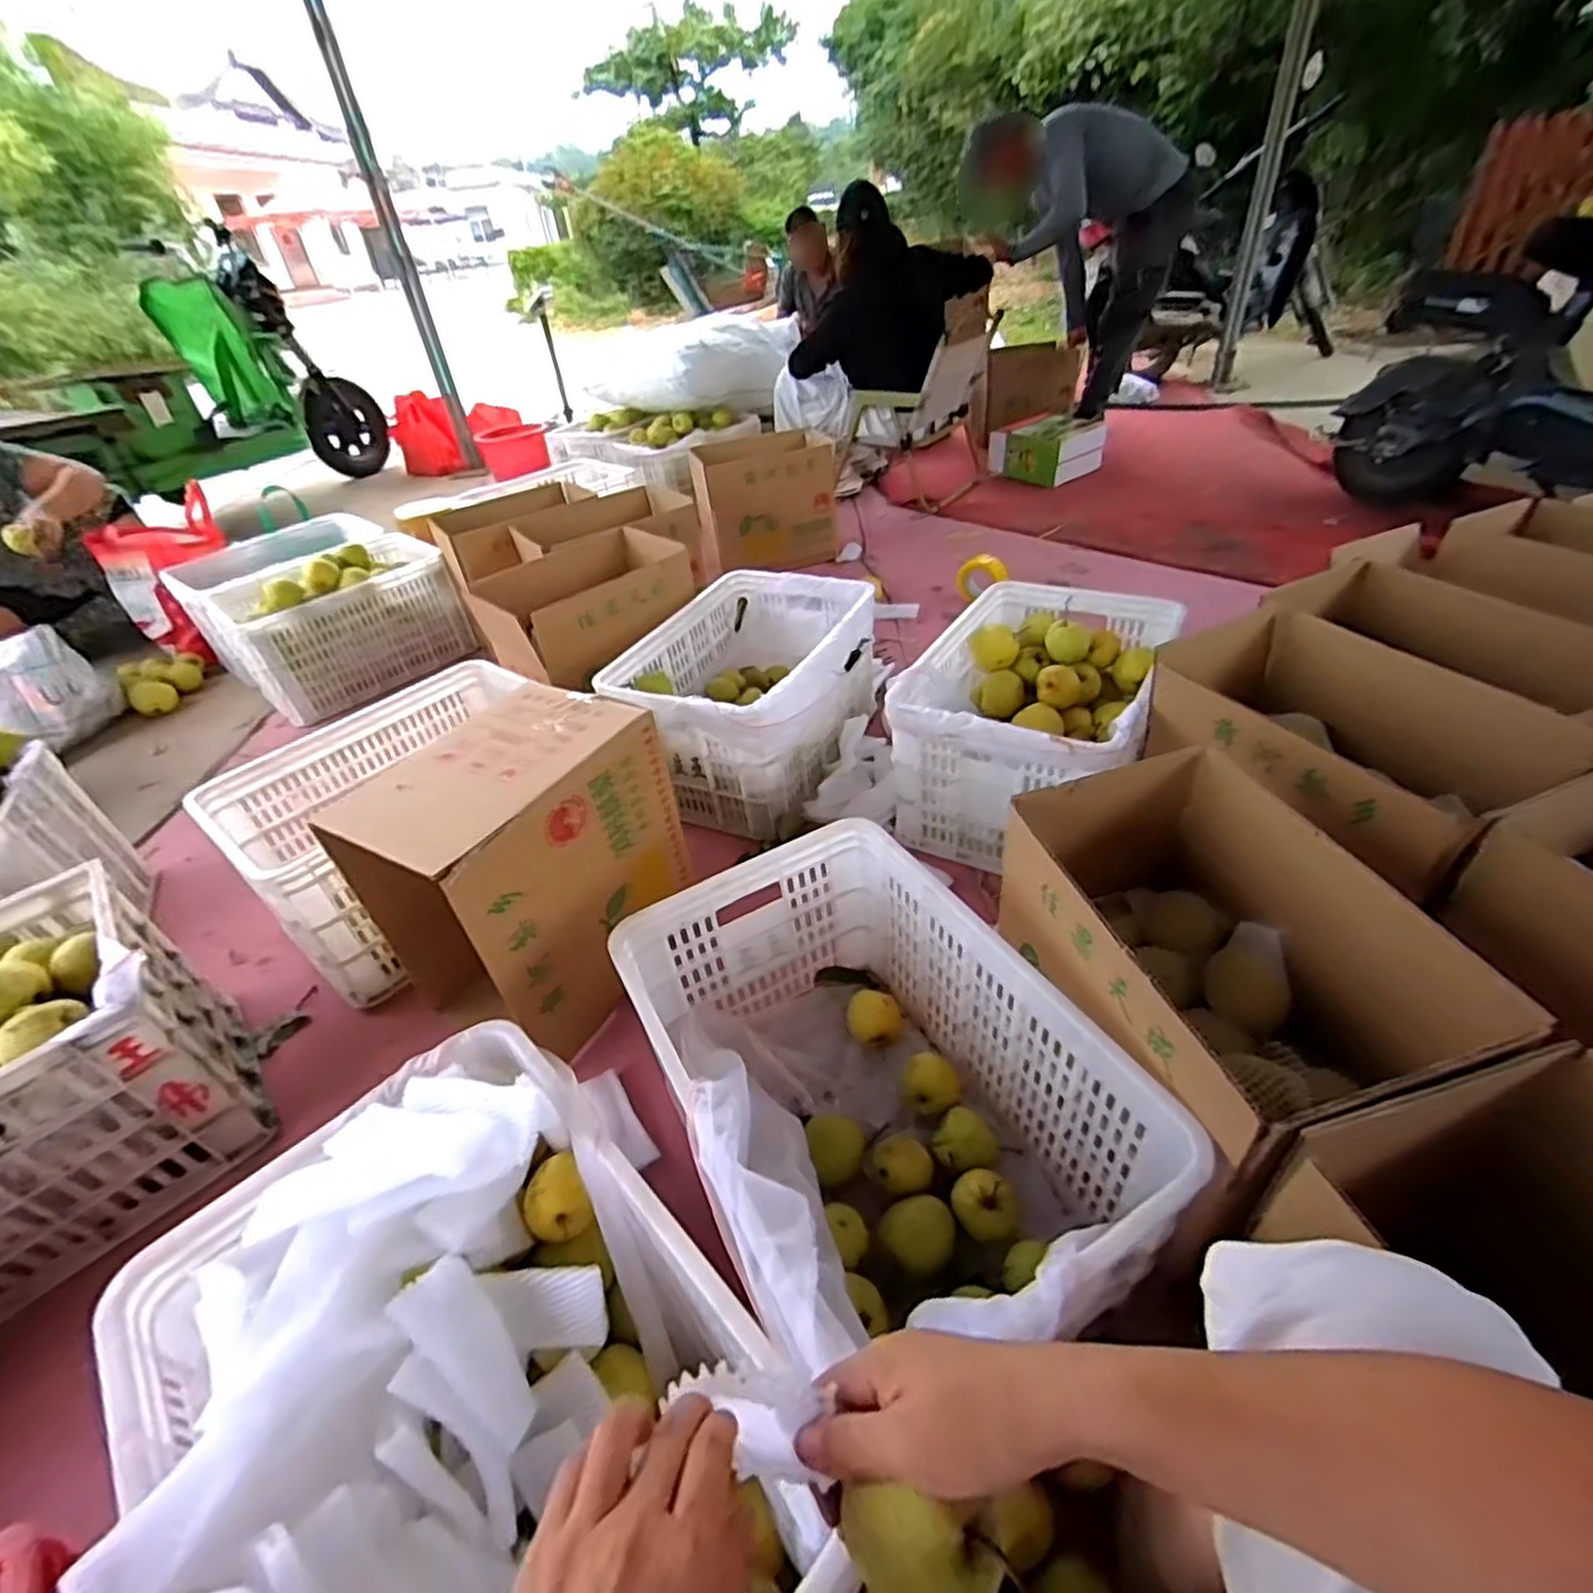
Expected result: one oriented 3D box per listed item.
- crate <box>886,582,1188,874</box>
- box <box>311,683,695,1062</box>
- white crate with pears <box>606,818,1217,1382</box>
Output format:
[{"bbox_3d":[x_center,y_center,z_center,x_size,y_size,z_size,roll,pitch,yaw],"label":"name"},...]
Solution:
[{"bbox_3d":[0.426,-0.138,1.331,0.371,0.292,0.523,16,44,26],"label":"crate"},{"bbox_3d":[-0.375,0.091,1.038,0.271,0.351,0.355,14,43,24],"label":"box"},{"bbox_3d":[0.072,0.327,0.795,0.356,0.297,0.524,-23,41,-18],"label":"white crate with pears"}]

